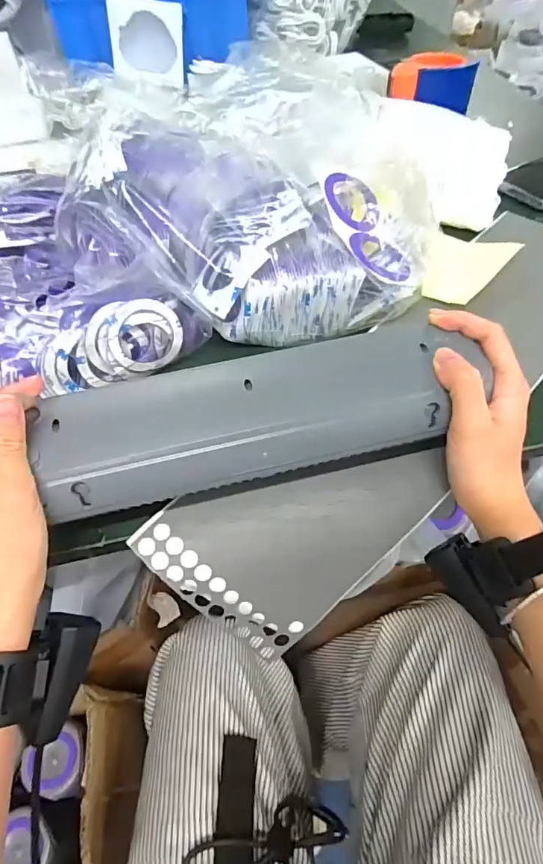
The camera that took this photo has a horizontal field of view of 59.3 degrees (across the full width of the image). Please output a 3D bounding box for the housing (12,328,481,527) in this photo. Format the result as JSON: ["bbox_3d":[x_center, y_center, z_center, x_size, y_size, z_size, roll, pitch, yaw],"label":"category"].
[{"bbox_3d":[-0.005,-0.011,0.308,0.267,0.044,0.073,-13,55,-6],"label":"housing"}]

